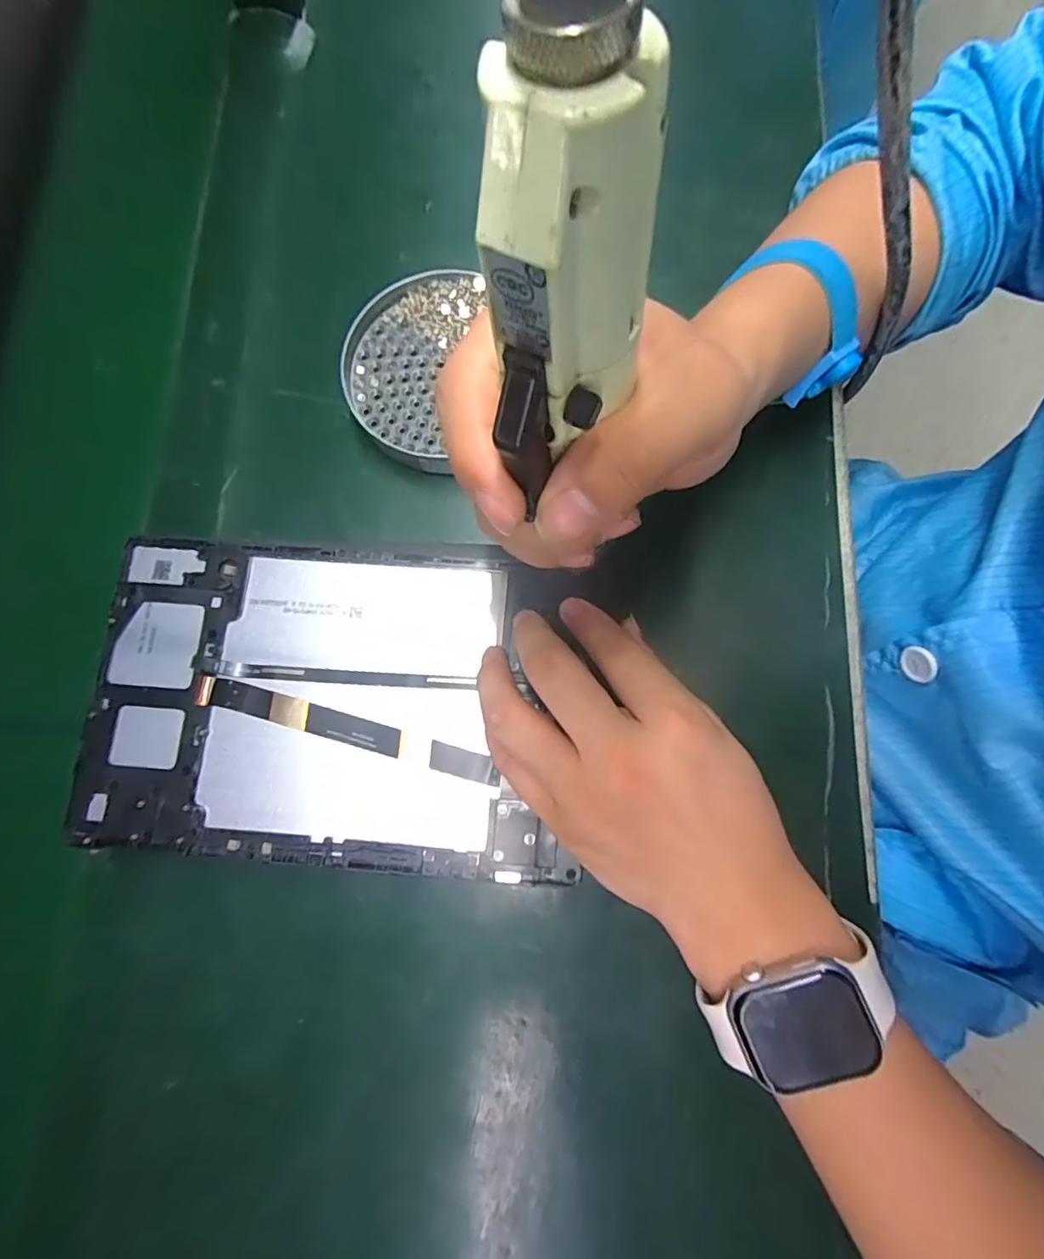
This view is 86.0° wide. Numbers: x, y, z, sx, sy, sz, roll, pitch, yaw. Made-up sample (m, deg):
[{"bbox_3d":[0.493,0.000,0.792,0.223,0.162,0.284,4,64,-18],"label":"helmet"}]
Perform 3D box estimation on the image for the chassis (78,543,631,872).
[{"bbox_3d":[-0.087,0.031,0.270,0.233,0.005,0.150,3,78,2],"label":"chassis"}]

